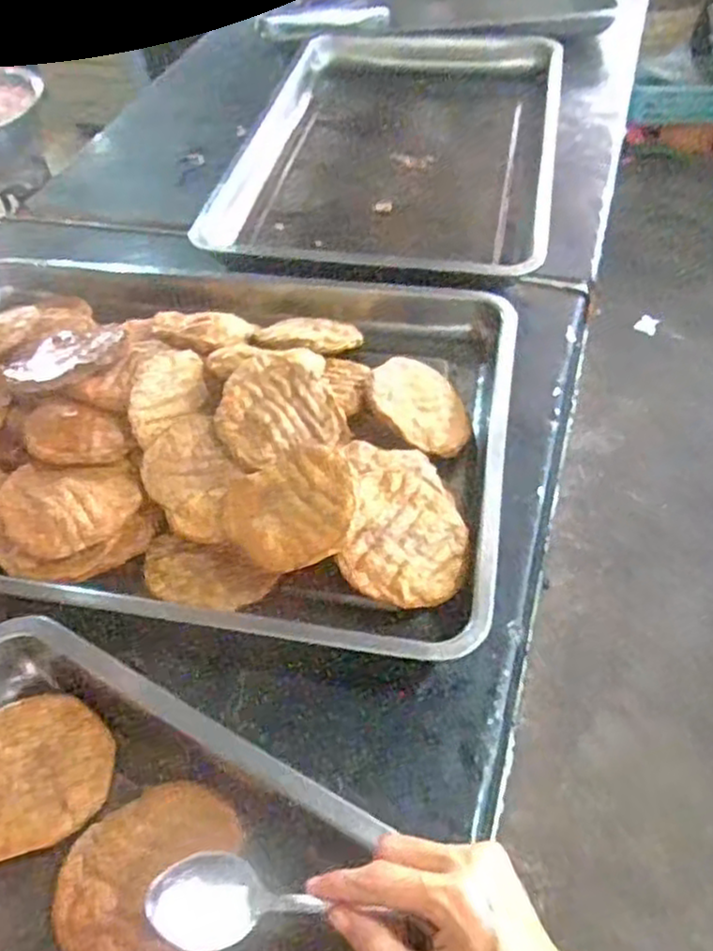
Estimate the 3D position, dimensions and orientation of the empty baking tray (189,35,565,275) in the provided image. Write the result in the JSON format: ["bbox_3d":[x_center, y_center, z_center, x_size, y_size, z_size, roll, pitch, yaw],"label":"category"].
[{"bbox_3d":[0.058,-0.455,0.967,0.393,0.055,0.567,8,52,7],"label":"empty baking tray"}]

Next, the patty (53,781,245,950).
[{"bbox_3d":[-0.128,0.242,0.443,0.097,0.011,0.109,14,53,12],"label":"patty"}]

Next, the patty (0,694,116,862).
[{"bbox_3d":[-0.221,0.196,0.480,0.111,0.015,0.100,-14,53,-10],"label":"patty"}]

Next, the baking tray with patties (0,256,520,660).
[{"bbox_3d":[-0.162,-0.069,0.646,0.586,0.078,0.423,6,52,5],"label":"baking tray with patties"}]

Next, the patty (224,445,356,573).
[{"bbox_3d":[-0.048,0.022,0.538,0.098,0.015,0.092,-7,67,17],"label":"patty"}]

